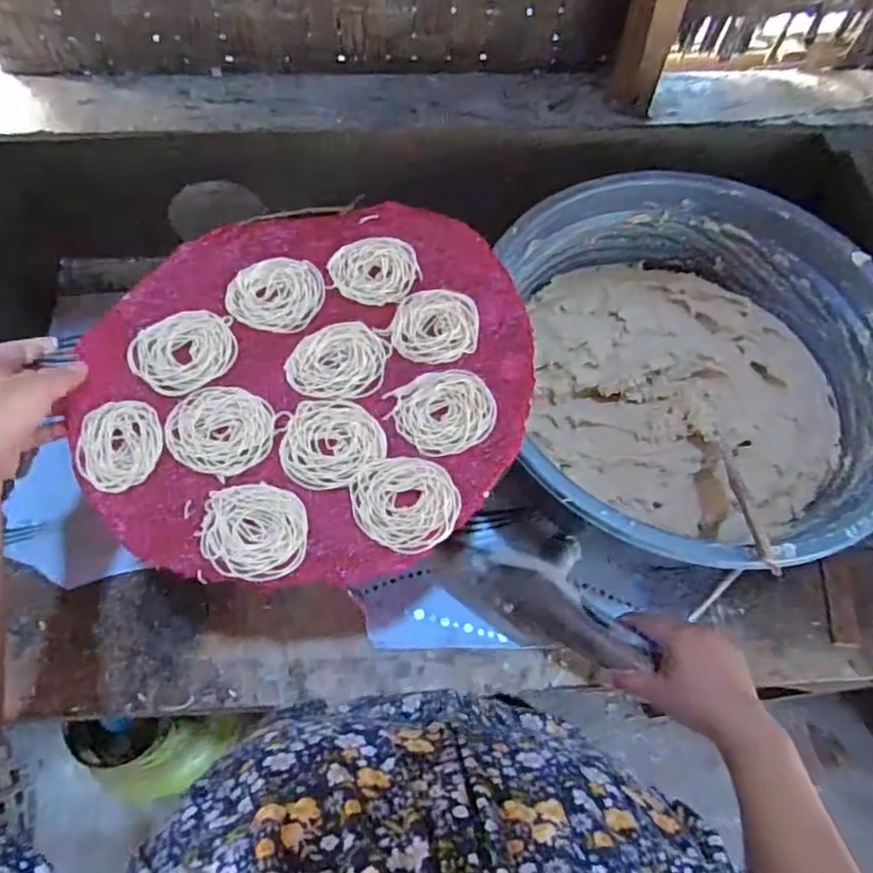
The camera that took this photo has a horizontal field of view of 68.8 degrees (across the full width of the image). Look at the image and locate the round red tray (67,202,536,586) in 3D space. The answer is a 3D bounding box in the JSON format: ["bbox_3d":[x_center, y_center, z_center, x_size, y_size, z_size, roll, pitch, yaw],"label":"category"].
[{"bbox_3d":[-0.098,-0.052,0.508,0.334,0.029,0.325,0,68,0],"label":"round red tray"}]

